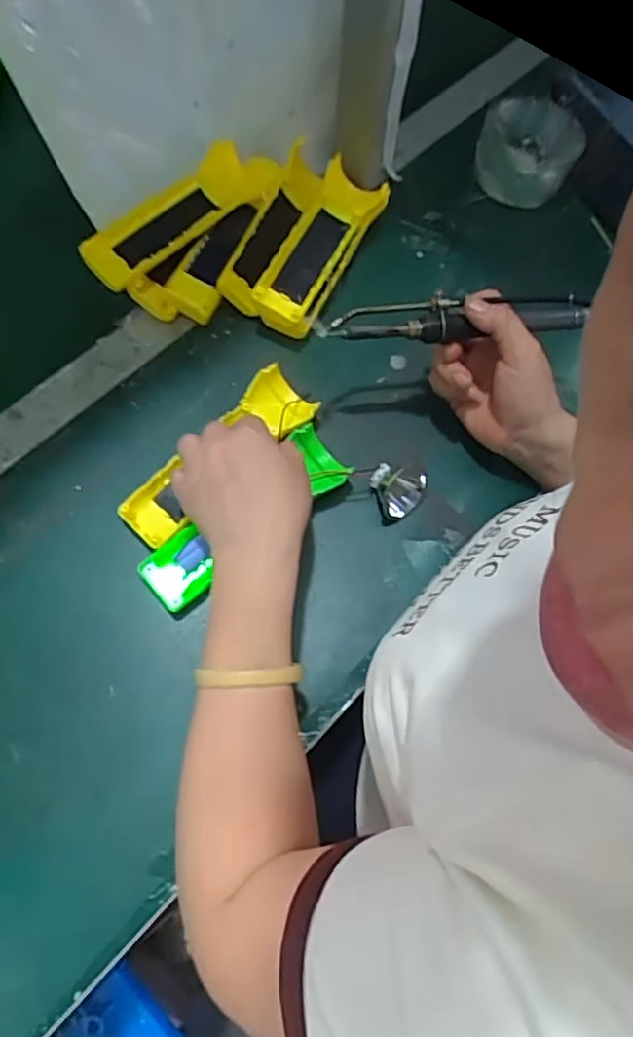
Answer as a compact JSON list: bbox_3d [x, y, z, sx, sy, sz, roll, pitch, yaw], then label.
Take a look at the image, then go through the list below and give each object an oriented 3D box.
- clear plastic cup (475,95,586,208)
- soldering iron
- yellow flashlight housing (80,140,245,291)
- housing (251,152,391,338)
[{"bbox_3d":[0.187,-0.325,0.542,0.083,0.063,0.081,1,69,-2],"label":"clear plastic cup"},{"bbox_3d":[0.097,-0.140,0.420,0.186,0.016,0.030,-5,69,-5],"label":"soldering iron"},{"bbox_3d":[-0.115,-0.235,0.467,0.139,0.044,0.039,-38,77,-16],"label":"yellow flashlight housing"},{"bbox_3d":[0.004,-0.223,0.500,0.052,0.053,0.156,27,71,6],"label":"housing"}]

